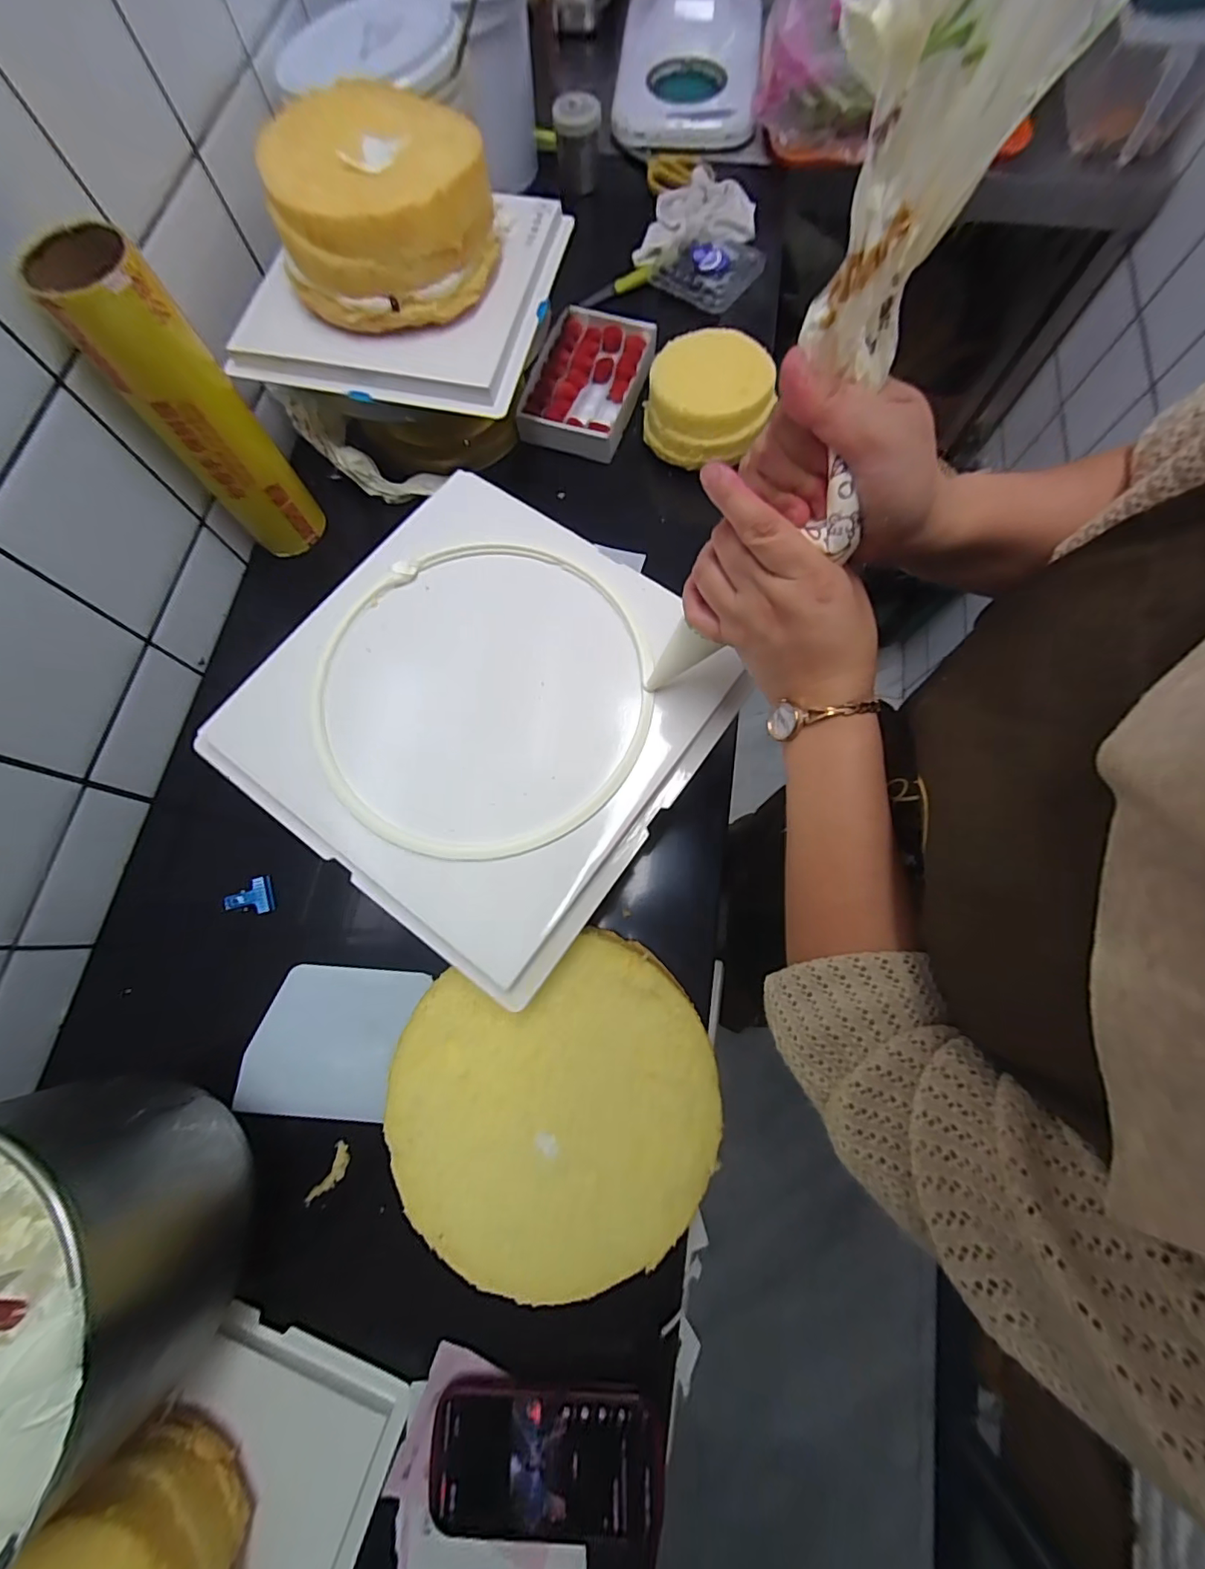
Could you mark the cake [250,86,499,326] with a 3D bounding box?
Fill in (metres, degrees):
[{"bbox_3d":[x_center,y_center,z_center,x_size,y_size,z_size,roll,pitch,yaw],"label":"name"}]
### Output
[{"bbox_3d":[-0.204,-0.532,0.476,0.199,0.086,0.187,-17,74,-3],"label":"cake"}]

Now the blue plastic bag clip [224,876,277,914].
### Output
[{"bbox_3d":[-0.340,0.108,0.500,0.039,0.014,0.036,-13,74,-2],"label":"blue plastic bag clip"}]

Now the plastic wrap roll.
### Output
[{"bbox_3d":[-0.382,-0.348,0.503,0.085,0.256,0.077,-33,75,-7],"label":"plastic wrap roll"}]

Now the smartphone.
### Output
[{"bbox_3d":[-0.041,0.490,0.374,0.166,0.018,0.082,2,74,3],"label":"smartphone"}]

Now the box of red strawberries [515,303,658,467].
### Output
[{"bbox_3d":[-0.018,-0.505,0.651,0.139,0.035,0.198,15,75,6],"label":"box of red strawberries"}]

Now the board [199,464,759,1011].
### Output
[{"bbox_3d":[-0.087,-0.064,0.402,0.308,0.028,0.323,35,78,11],"label":"board"}]

